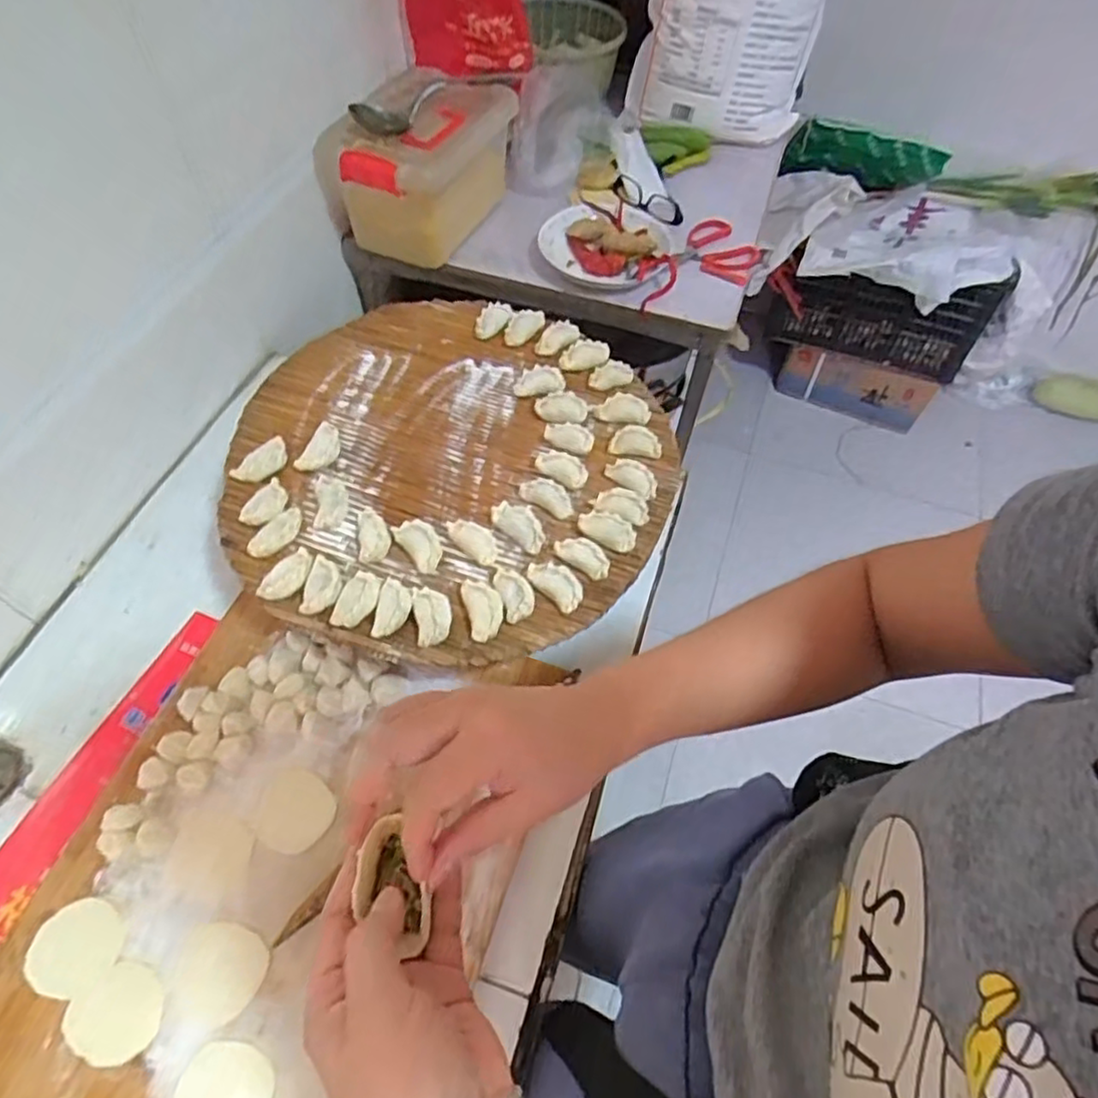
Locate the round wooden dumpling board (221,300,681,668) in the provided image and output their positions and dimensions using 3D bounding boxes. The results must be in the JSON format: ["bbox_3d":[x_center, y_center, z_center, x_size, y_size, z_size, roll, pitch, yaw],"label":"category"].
[{"bbox_3d":[-0.111,-0.107,0.704,0.438,0.037,0.466,1,58,-1],"label":"round wooden dumpling board"}]

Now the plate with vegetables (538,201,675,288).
[{"bbox_3d":[0.088,-0.489,1.028,0.204,0.056,0.204,1,58,-1],"label":"plate with vegetables"}]

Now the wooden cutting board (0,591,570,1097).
[{"bbox_3d":[-0.240,0.305,0.558,0.363,0.034,0.530,17,59,9],"label":"wooden cutting board"}]

